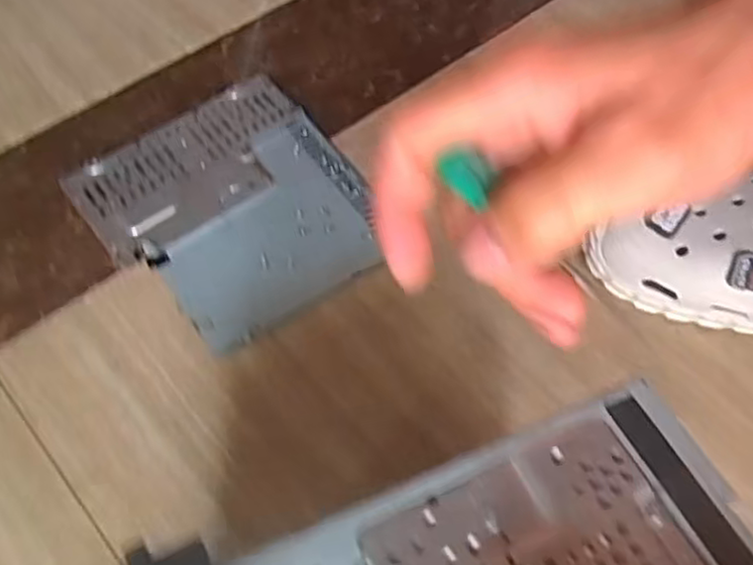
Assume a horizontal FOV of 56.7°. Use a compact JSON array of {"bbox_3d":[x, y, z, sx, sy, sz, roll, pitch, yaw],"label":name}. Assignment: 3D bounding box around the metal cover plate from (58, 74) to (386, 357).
[{"bbox_3d":[-0.098,-0.055,0.496,0.175,0.014,0.188,-33,65,-20],"label":"metal cover plate"}]

